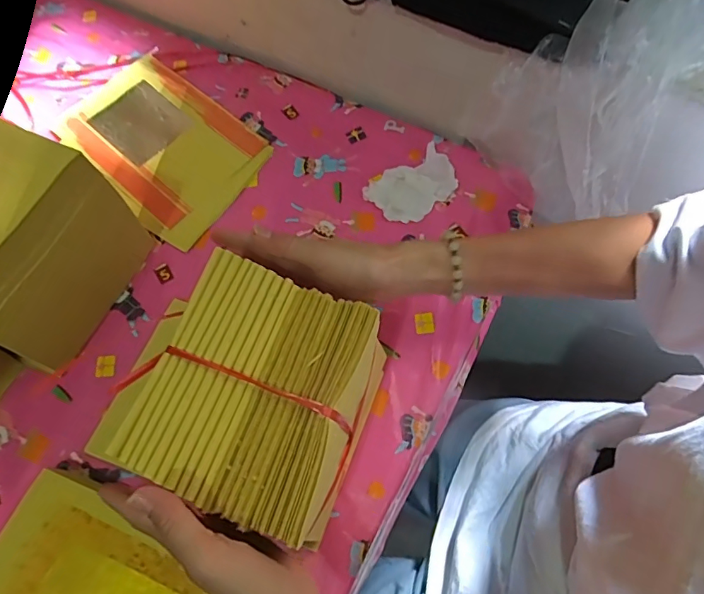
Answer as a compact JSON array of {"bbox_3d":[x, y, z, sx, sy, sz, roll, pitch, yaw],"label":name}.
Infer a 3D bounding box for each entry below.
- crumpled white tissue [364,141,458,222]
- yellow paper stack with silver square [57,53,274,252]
[{"bbox_3d":[0.067,-0.120,0.522,0.093,0.025,0.064,-31,67,-11],"label":"crumpled white tissue"},{"bbox_3d":[-0.227,-0.186,0.577,0.261,0.013,0.163,39,73,19],"label":"yellow paper stack with silver square"}]

